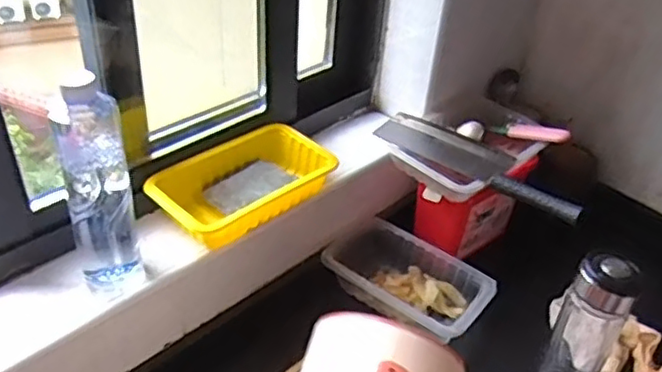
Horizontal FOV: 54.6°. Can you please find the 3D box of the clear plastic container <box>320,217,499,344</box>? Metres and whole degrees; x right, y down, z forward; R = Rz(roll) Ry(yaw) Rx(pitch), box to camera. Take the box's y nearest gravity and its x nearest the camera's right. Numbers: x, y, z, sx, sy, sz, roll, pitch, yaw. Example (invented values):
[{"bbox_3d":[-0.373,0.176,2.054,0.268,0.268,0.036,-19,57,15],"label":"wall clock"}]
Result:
[{"bbox_3d":[0.104,0.138,0.887,0.217,0.064,0.134,30,43,28],"label":"clear plastic container"}]

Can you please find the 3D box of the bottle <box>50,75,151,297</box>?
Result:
[{"bbox_3d":[-0.227,0.002,0.632,0.065,0.235,0.059,-9,39,-19],"label":"bottle"}]

